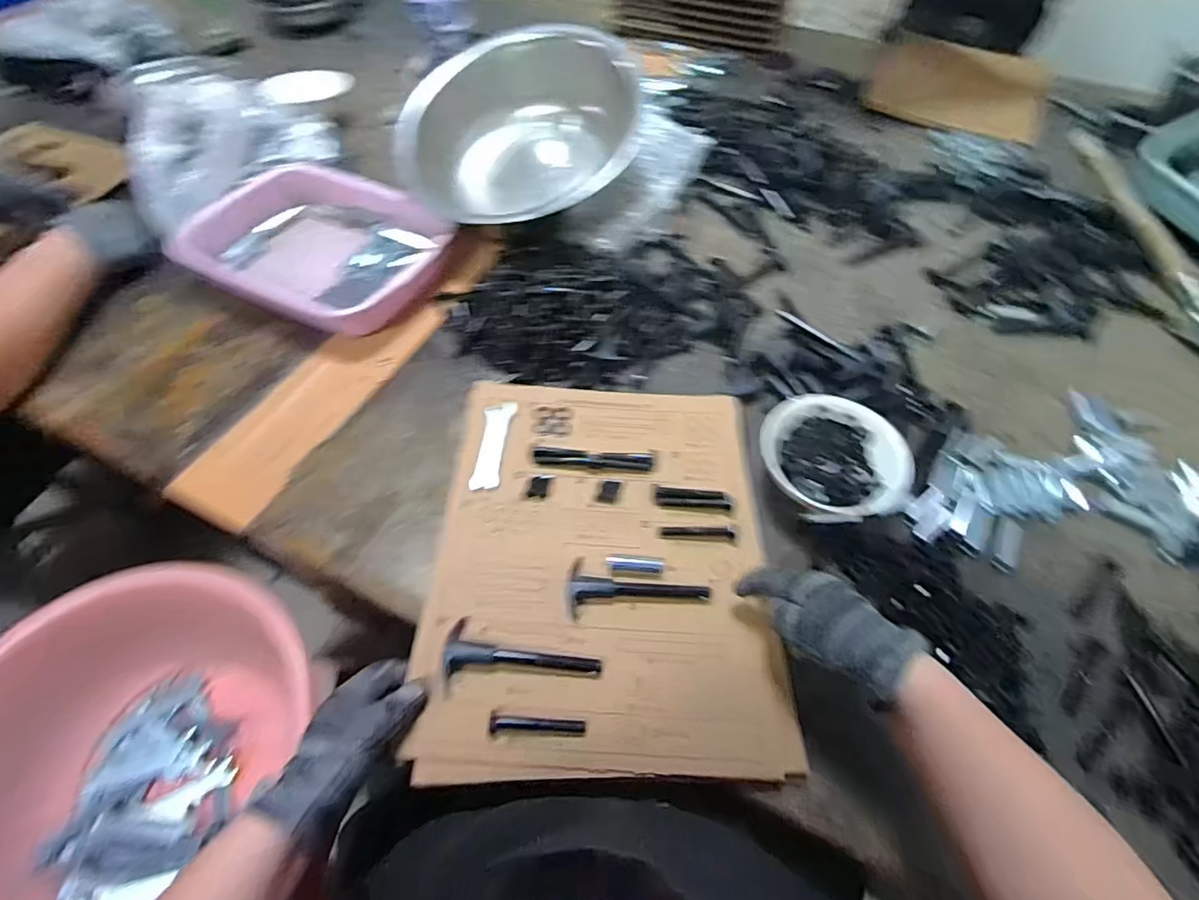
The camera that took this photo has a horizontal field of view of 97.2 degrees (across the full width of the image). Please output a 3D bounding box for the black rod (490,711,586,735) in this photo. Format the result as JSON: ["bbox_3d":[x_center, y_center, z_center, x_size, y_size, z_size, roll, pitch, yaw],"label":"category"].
[{"bbox_3d":[-0.048,0.216,0.412,0.074,0.013,0.014,5,55,1],"label":"black rod"}]

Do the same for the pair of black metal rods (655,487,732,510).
[{"bbox_3d":[0.096,0.049,0.533,0.074,0.004,0.020,3,68,8],"label":"pair of black metal rods"}]

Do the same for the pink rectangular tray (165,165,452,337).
[{"bbox_3d":[-0.366,-0.290,0.739,0.326,0.073,0.294,22,59,13],"label":"pink rectangular tray"}]

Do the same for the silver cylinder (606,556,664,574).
[{"bbox_3d":[0.034,0.107,0.493,0.053,0.014,0.014,3,55,-1],"label":"silver cylinder"}]

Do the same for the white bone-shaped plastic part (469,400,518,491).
[{"bbox_3d":[-0.112,-0.006,0.562,0.031,0.004,0.108,7,59,-5],"label":"white bone-shaped plastic part"}]

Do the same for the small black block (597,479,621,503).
[{"bbox_3d":[0.011,0.042,0.540,0.018,0.006,0.026,17,56,9],"label":"small black block"}]

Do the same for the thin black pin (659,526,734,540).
[{"bbox_3d":[0.096,0.080,0.517,0.071,0.008,0.011,4,55,0],"label":"thin black pin"}]

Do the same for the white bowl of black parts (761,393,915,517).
[{"bbox_3d":[0.235,0.012,0.544,0.139,0.057,0.131,29,59,16],"label":"white bowl of black parts"}]

